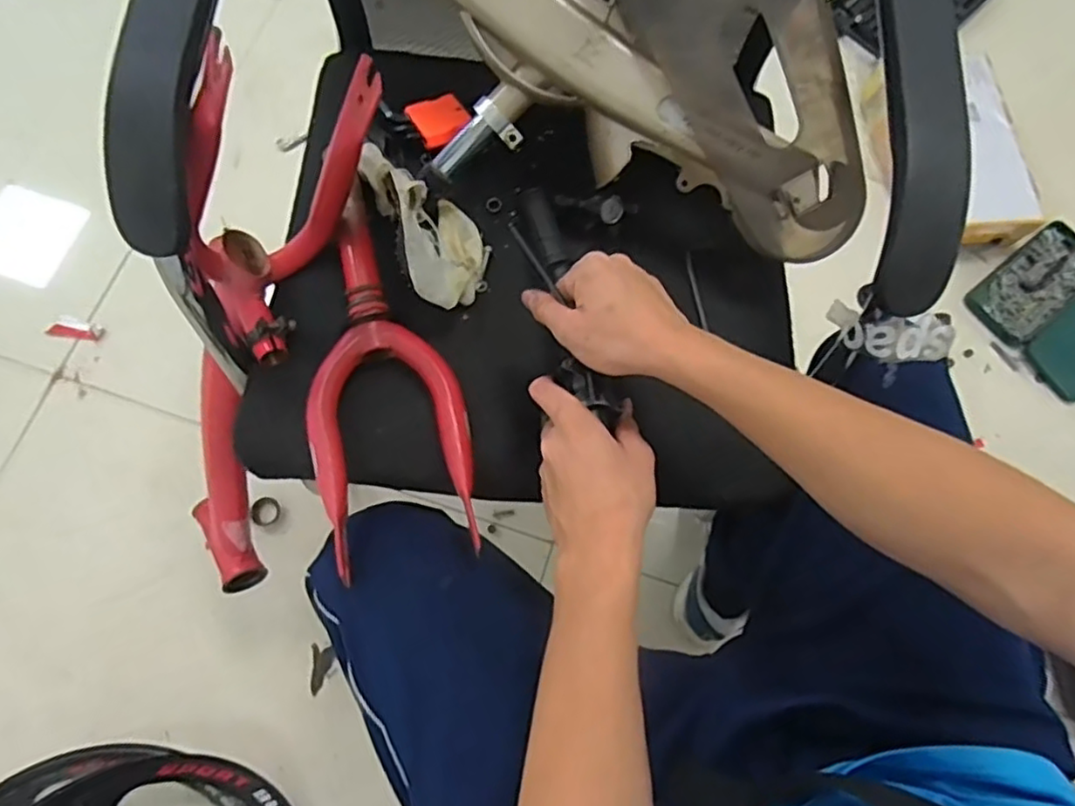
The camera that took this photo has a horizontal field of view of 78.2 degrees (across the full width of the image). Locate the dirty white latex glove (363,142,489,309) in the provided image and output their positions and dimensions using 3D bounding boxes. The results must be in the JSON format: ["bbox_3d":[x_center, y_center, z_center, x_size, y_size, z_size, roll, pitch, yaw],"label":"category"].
[{"bbox_3d":[-0.089,-0.158,0.559,0.078,0.097,0.159,-22,76,-9],"label":"dirty white latex glove"}]

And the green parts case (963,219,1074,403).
[{"bbox_3d":[0.887,-0.160,1.106,0.257,0.042,0.243,-37,79,-13],"label":"green parts case"}]

